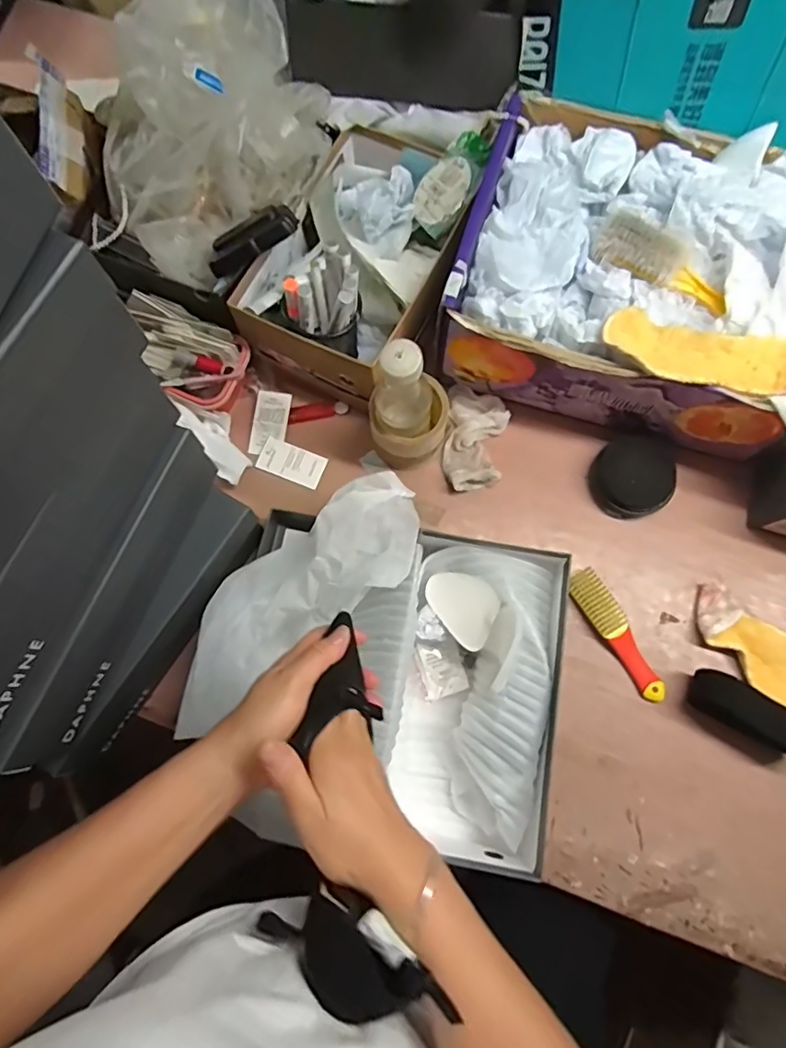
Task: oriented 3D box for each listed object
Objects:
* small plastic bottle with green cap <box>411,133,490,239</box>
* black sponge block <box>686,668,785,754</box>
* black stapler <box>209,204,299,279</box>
[{"bbox_3d":[0.073,-0.401,0.666,0.113,0.035,0.069,-47,74,10],"label":"small plastic bottle with green cap"},{"bbox_3d":[0.375,0.198,0.575,0.124,0.027,0.044,28,76,24],"label":"black sponge block"},{"bbox_3d":[-0.159,-0.315,0.610,0.107,0.027,0.033,-26,76,12],"label":"black stapler"}]

